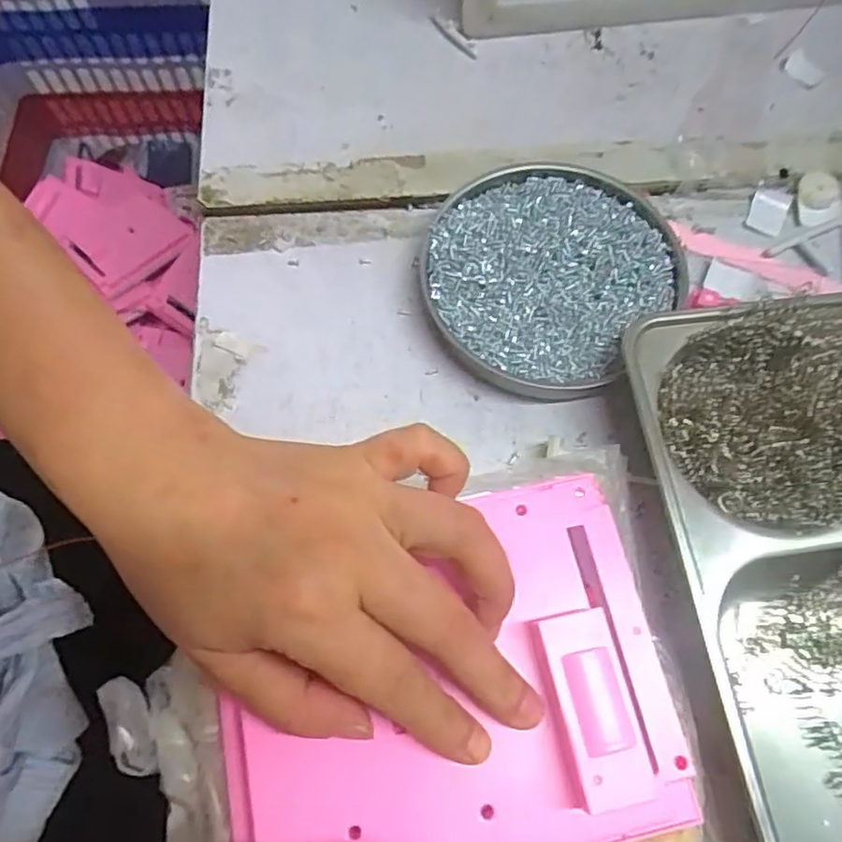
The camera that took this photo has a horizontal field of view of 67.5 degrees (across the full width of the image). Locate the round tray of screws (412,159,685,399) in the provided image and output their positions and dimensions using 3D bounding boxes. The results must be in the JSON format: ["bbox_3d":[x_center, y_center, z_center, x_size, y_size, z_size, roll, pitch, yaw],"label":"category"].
[{"bbox_3d":[0.069,-0.076,0.340,0.131,0.023,0.130,0,67,-1],"label":"round tray of screws"}]

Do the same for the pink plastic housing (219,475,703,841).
[{"bbox_3d":[0.008,0.096,0.229,0.158,0.017,0.127,-12,68,-6],"label":"pink plastic housing"}]

